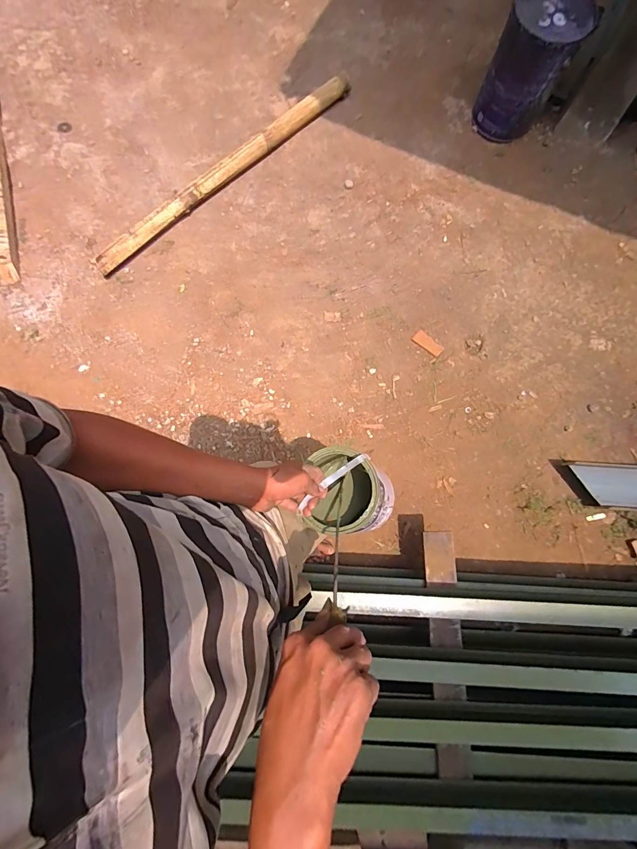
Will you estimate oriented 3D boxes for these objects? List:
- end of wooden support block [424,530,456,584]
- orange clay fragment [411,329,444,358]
[{"bbox_3d":[0.360,0.396,1.081,0.087,0.028,0.148,-3,79,4],"label":"end of wooden support block"},{"bbox_3d":[0.430,-0.316,1.430,0.122,0.006,0.056,43,85,10],"label":"orange clay fragment"}]

